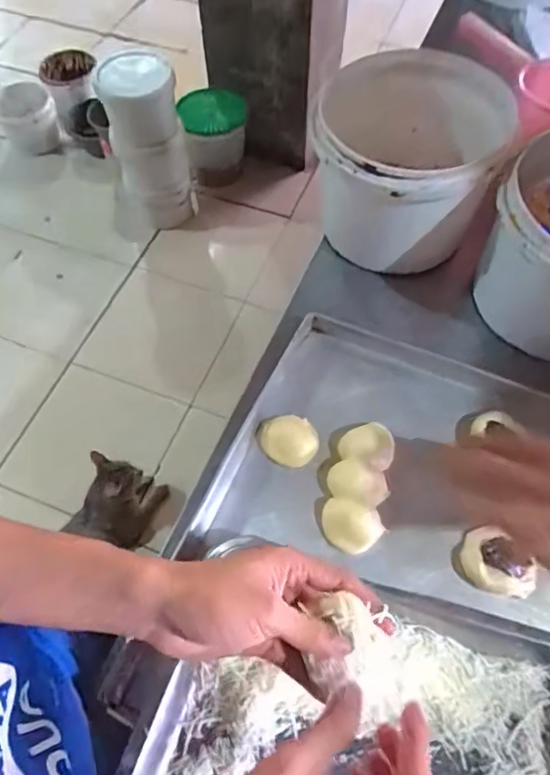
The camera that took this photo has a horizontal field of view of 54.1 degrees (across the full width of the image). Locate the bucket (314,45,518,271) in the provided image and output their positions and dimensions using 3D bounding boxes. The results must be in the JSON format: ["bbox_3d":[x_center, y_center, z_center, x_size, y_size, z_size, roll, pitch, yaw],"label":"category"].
[{"bbox_3d":[0.155,-0.275,0.668,0.210,0.170,0.234,13,63,6],"label":"bucket"}]

